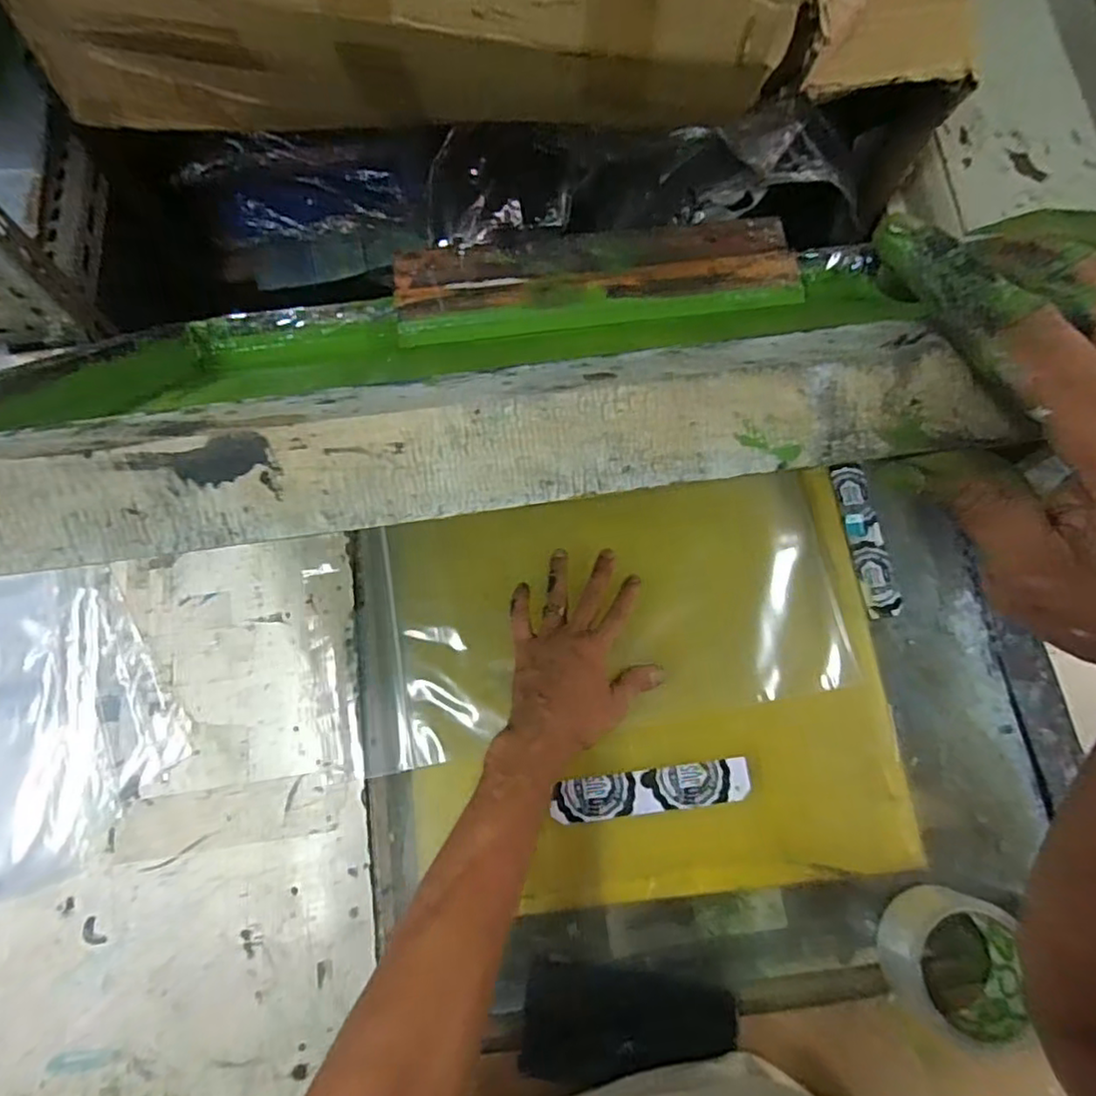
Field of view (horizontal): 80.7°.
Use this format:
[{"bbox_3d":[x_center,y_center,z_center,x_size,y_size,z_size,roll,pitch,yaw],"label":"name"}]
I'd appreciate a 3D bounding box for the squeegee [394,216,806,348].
[{"bbox_3d":[0.039,-0.228,0.542,0.329,0.027,0.097,-6,74,-3],"label":"squeegee"}]

